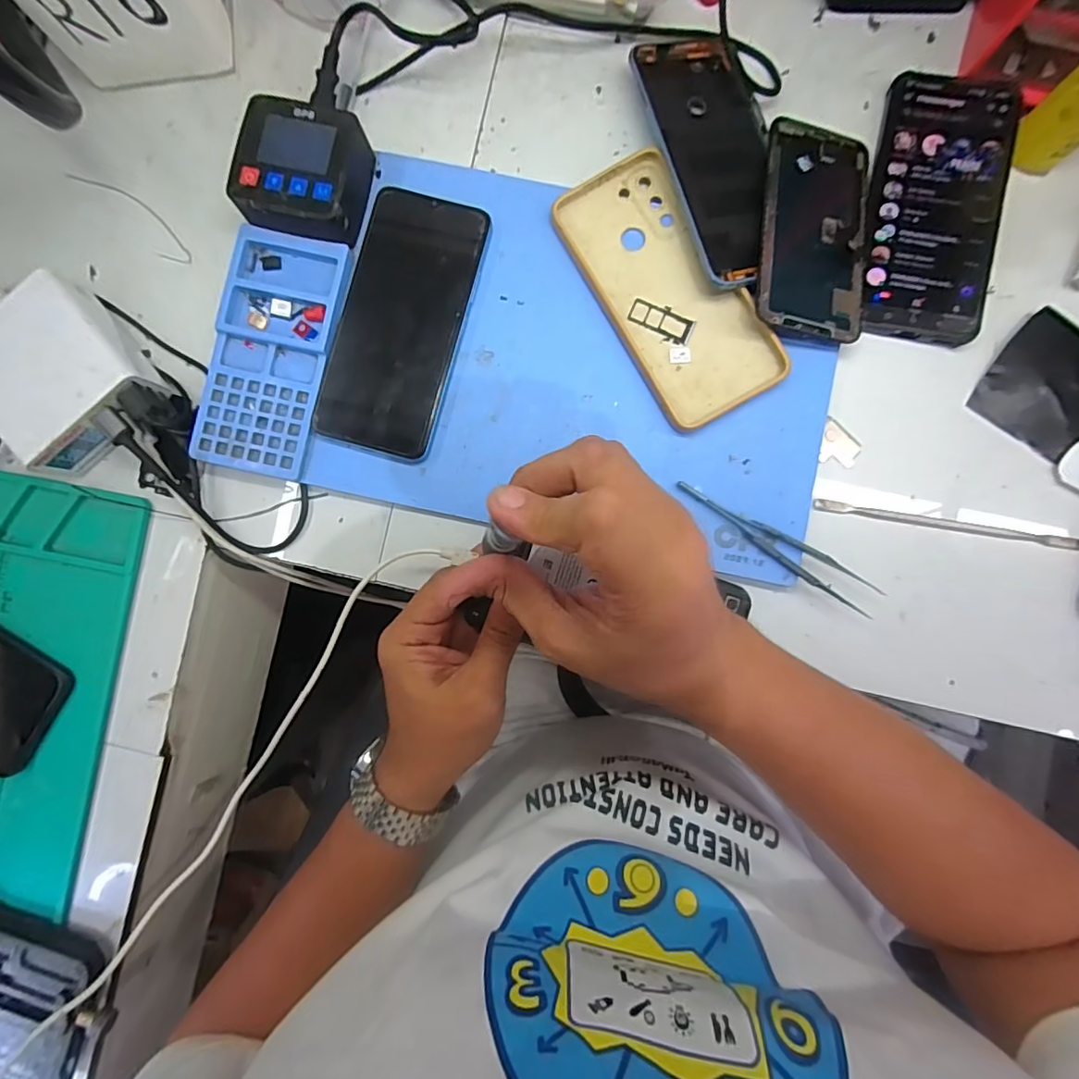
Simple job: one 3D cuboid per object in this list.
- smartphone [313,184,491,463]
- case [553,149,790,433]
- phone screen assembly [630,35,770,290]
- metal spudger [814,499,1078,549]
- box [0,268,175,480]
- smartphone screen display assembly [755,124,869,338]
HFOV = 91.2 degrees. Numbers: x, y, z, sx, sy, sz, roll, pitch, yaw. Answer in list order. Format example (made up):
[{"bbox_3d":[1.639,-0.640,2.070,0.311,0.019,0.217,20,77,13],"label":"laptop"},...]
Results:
[{"bbox_3d":[-0.086,-0.136,0.334,0.074,0.013,0.162,14,88,3],"label":"smartphone"},{"bbox_3d":[0.080,-0.156,0.330,0.078,0.009,0.168,-29,86,1],"label":"case"},{"bbox_3d":[0.112,-0.238,0.328,0.071,0.011,0.172,-14,82,-4],"label":"phone screen assembly"},{"bbox_3d":[0.253,-0.010,0.328,0.161,0.010,0.007,9,88,3],"label":"metal spudger"},{"bbox_3d":[-0.295,-0.096,0.327,0.090,0.037,0.101,-39,86,0],"label":"box"},{"bbox_3d":[0.170,-0.191,0.325,0.070,0.004,0.140,9,80,-10],"label":"smartphone screen display assembly"}]

